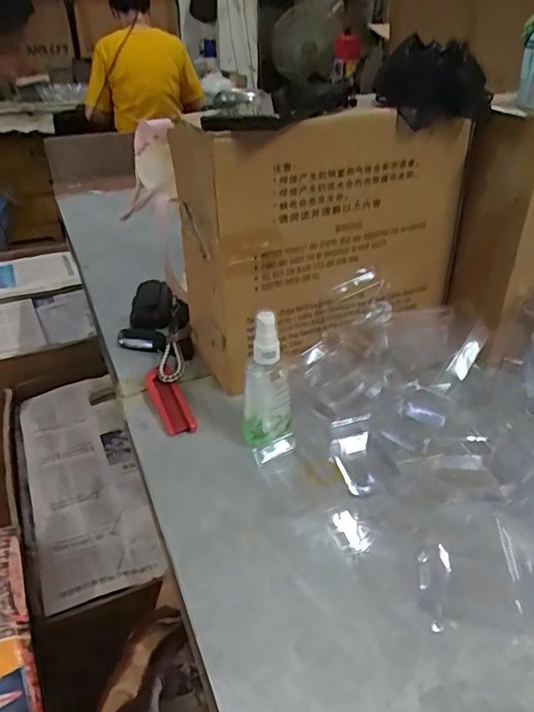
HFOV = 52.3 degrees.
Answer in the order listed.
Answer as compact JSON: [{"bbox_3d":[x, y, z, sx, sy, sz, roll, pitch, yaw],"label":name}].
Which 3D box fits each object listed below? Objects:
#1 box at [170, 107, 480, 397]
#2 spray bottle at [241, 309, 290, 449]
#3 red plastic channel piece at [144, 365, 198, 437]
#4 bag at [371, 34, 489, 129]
[{"bbox_3d":[0.054,-0.128,0.602,0.274,0.262,0.115,-14,36,-20],"label":"box"},{"bbox_3d":[-0.001,0.023,0.489,0.043,0.129,0.035,-3,33,-4],"label":"spray bottle"},{"bbox_3d":[-0.101,0.046,0.569,0.032,0.016,0.108,-14,36,-21],"label":"red plastic channel piece"},{"bbox_3d":[0.157,-0.261,0.518,0.091,0.064,0.081,-17,37,-24],"label":"bag"}]

